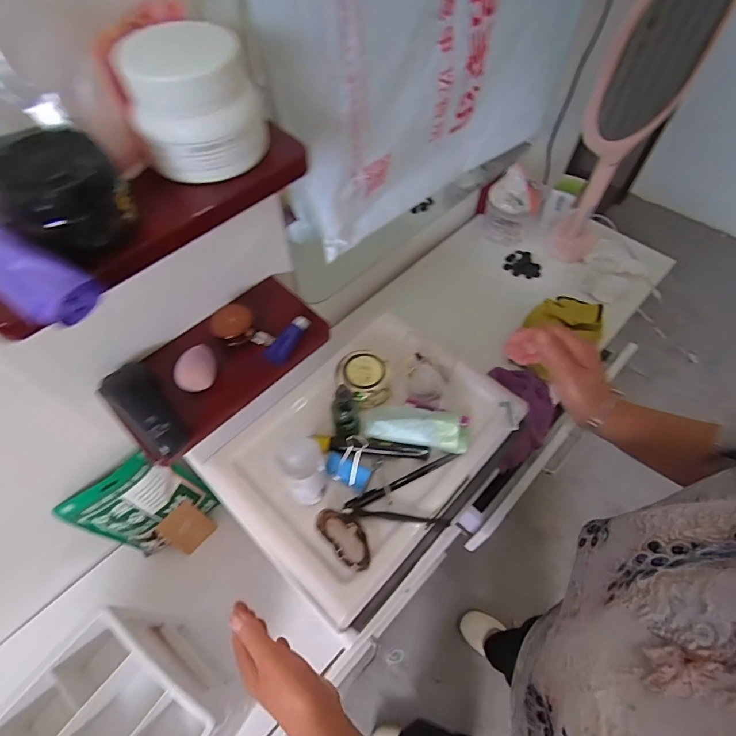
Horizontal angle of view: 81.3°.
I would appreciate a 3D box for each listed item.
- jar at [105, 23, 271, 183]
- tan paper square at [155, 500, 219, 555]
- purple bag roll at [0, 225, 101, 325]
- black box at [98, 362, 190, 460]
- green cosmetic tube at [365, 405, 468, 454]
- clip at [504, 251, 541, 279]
[{"bbox_3d":[-0.122,-0.183,0.310,0.079,0.065,0.071,5,58,3],"label":"jar"},{"bbox_3d":[-0.313,0.276,0.738,0.076,0.084,0.007,-44,29,-4],"label":"tan paper square"},{"bbox_3d":[-0.225,-0.065,0.261,0.128,0.027,0.036,25,61,15],"label":"purple bag roll"},{"bbox_3d":[-0.239,0.044,0.468,0.115,0.027,0.048,37,65,21],"label":"black box"},{"bbox_3d":[0.057,0.061,0.488,0.113,0.028,0.047,11,58,7],"label":"green cosmetic tube"},{"bbox_3d":[0.326,-0.217,0.896,0.072,0.019,0.052,22,60,14],"label":"clip"}]

